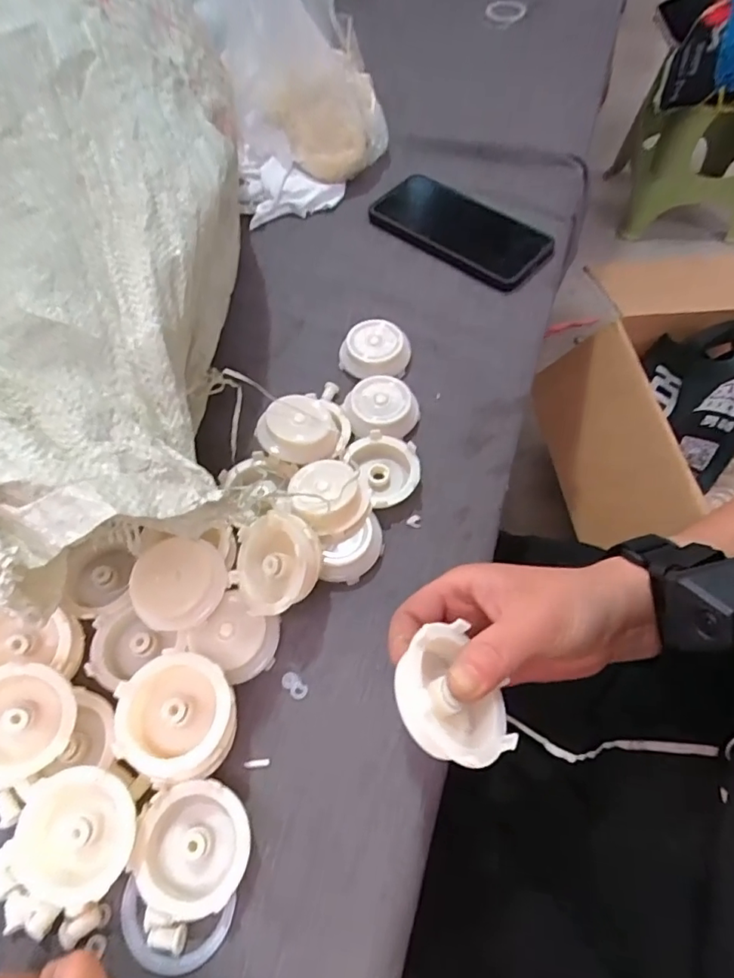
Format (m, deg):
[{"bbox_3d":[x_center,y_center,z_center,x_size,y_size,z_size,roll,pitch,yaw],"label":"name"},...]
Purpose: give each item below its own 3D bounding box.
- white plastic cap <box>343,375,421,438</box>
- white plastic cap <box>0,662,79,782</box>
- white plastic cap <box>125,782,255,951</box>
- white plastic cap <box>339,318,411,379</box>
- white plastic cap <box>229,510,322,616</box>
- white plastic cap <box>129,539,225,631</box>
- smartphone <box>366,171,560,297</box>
[{"bbox_3d":[0.011,-0.056,0.384,0.049,0.026,0.046,-1,61,2],"label":"white plastic cap"},{"bbox_3d":[-0.181,0.120,0.269,0.054,0.015,0.059,6,77,-25],"label":"white plastic cap"},{"bbox_3d":[-0.083,0.177,0.256,0.054,0.023,0.061,-19,62,-8],"label":"white plastic cap"},{"bbox_3d":[0.006,-0.107,0.408,0.053,0.026,0.046,0,61,2],"label":"white plastic cap"},{"bbox_3d":[-0.053,0.043,0.306,0.054,0.022,0.054,-3,81,18],"label":"white plastic cap"},{"bbox_3d":[-0.108,0.054,0.303,0.051,0.016,0.051,0,78,-2],"label":"white plastic cap"},{"bbox_3d":[0.084,-0.243,0.484,0.171,0.012,0.088,39,69,20],"label":"smartphone"}]

